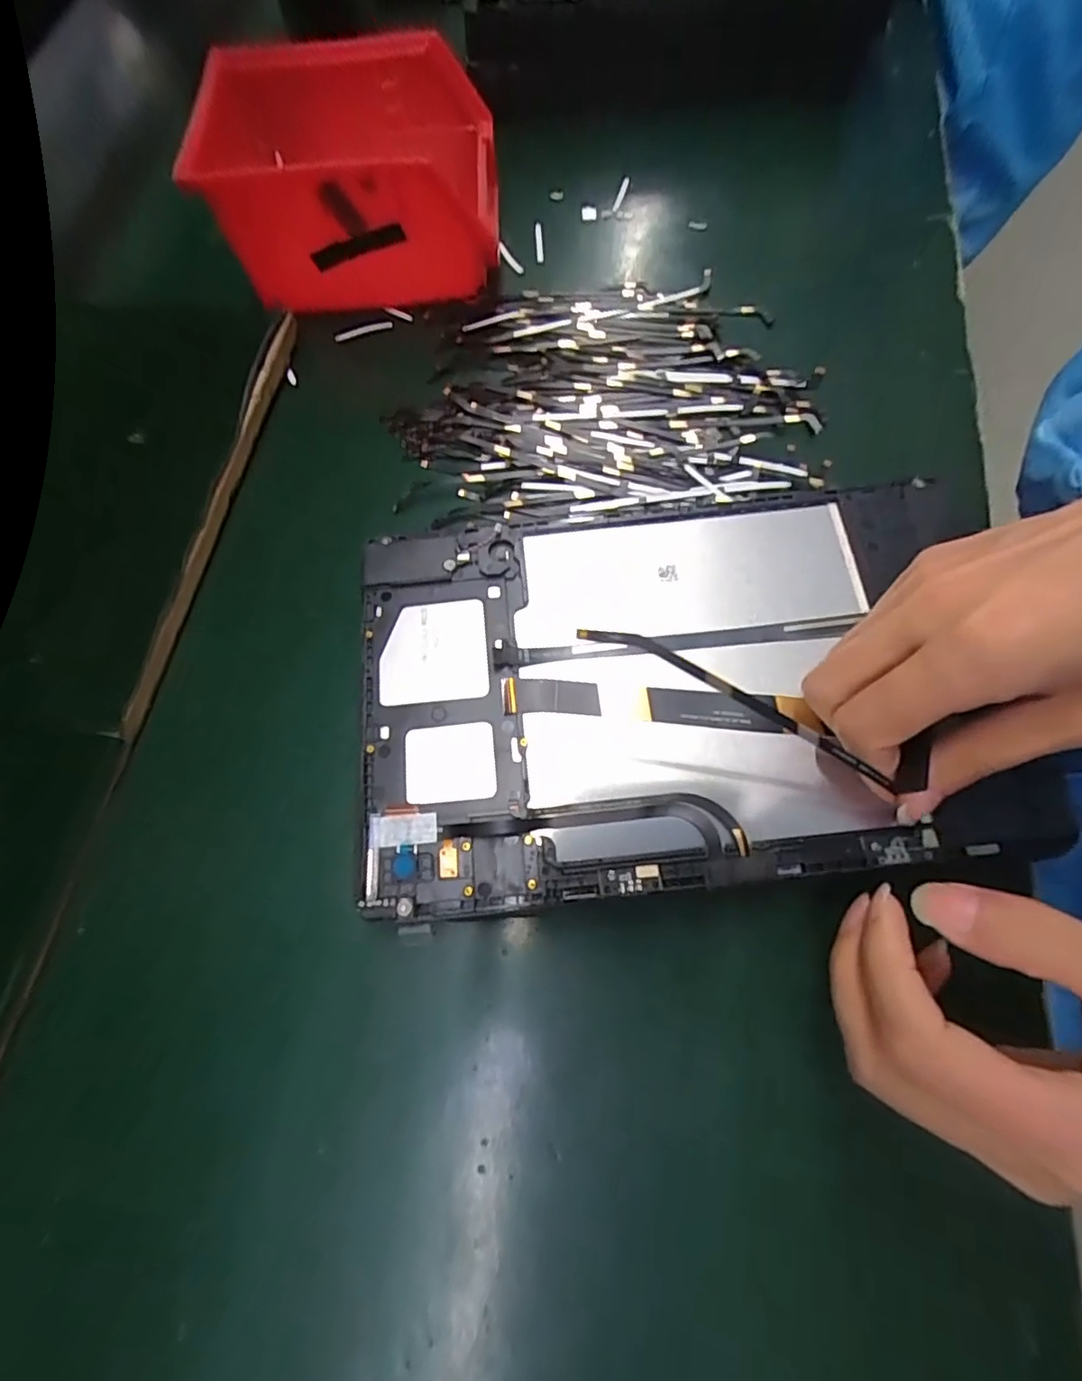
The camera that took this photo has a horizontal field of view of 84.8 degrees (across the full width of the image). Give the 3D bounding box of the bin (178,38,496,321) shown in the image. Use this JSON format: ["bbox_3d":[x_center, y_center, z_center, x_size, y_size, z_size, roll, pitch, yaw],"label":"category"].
[{"bbox_3d":[-0.099,-0.264,0.310,0.146,0.069,0.105,-1,69,2],"label":"bin"}]

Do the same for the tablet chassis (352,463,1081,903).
[{"bbox_3d":[0.050,-0.004,0.222,0.230,0.010,0.148,-6,69,0],"label":"tablet chassis"}]

